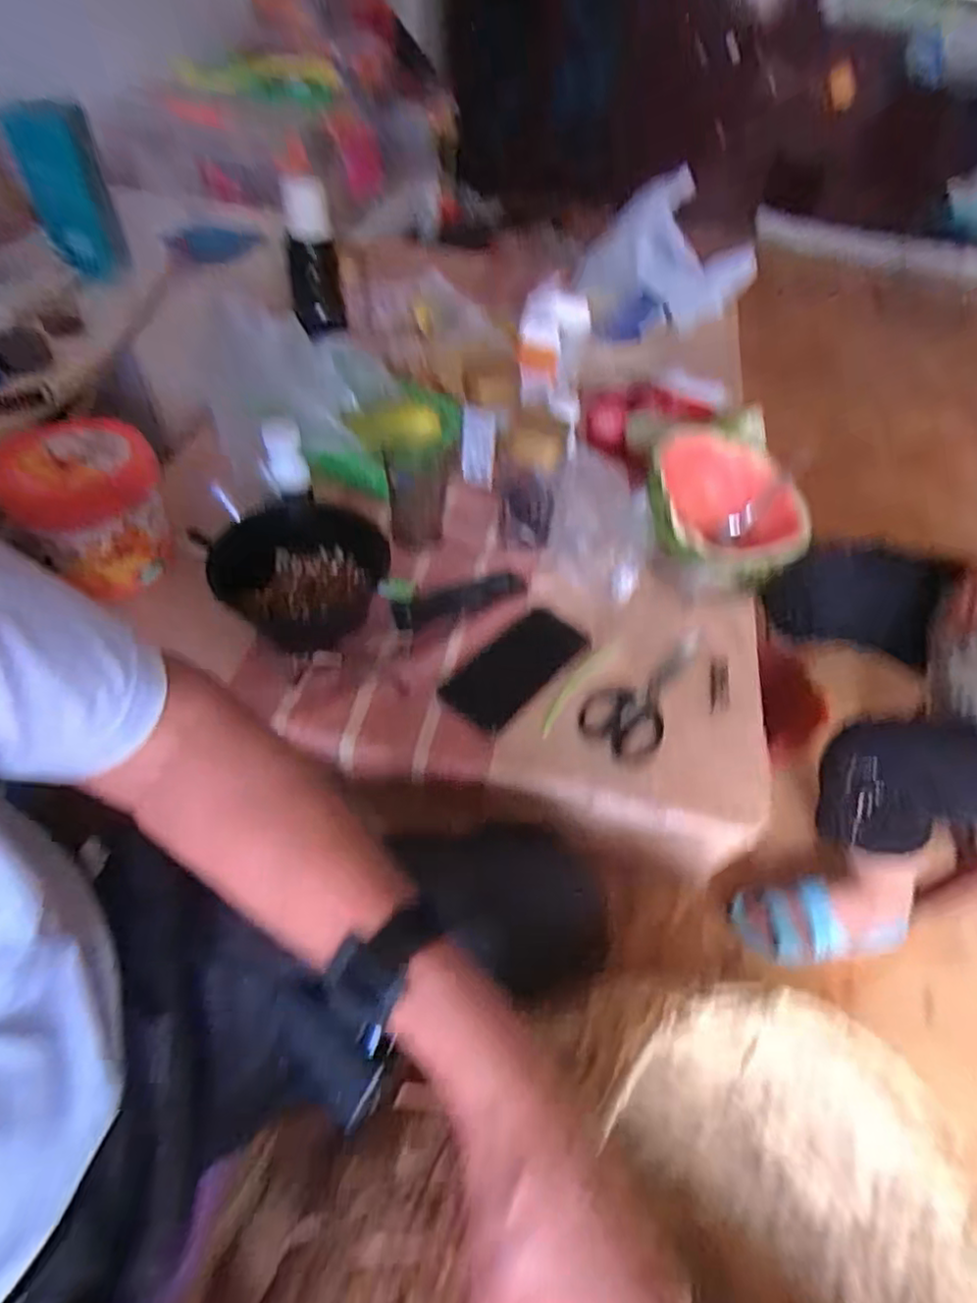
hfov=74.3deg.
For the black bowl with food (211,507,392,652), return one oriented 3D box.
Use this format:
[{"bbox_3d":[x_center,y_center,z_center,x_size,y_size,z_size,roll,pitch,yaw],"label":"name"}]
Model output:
[{"bbox_3d":[-0.192,-0.088,0.660,0.172,0.058,0.166,37,57,24],"label":"black bowl with food"}]

